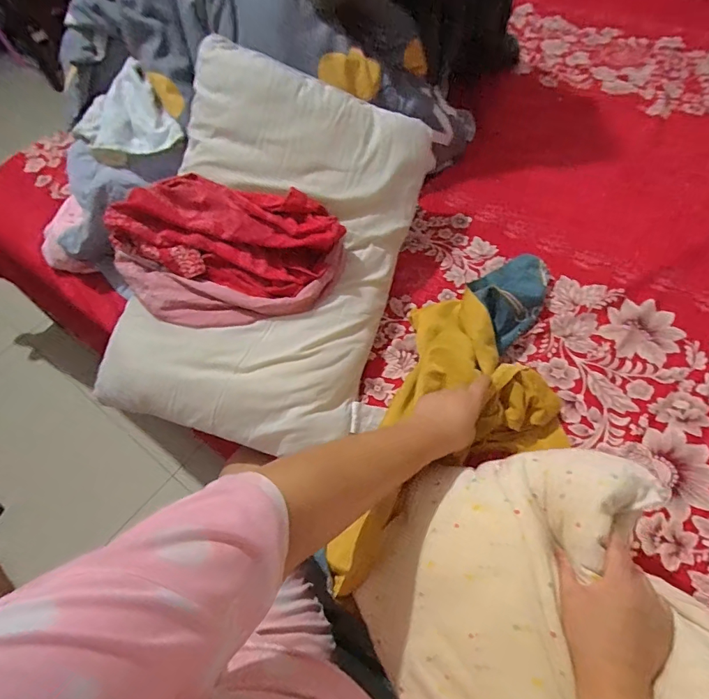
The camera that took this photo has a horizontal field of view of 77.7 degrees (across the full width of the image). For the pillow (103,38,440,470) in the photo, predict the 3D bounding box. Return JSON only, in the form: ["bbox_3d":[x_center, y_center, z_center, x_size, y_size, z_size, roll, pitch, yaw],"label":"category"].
[{"bbox_3d":[-0.133,-0.153,0.712,0.407,0.097,0.597,17,80,-6],"label":"pillow"}]

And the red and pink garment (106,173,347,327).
[{"bbox_3d":[-0.202,-0.143,0.686,0.339,0.134,0.208,7,57,10],"label":"red and pink garment"}]

